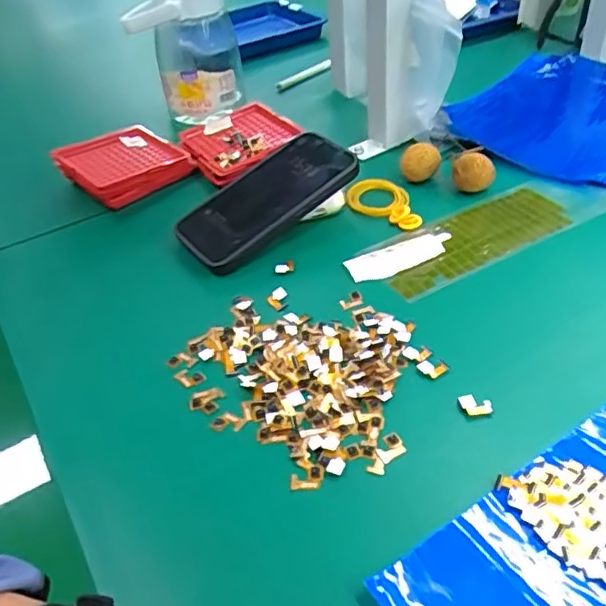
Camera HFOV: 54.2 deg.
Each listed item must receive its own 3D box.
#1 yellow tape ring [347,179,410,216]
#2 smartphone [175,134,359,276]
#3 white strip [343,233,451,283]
[{"bbox_3d":[0.069,-0.097,0.543,0.053,0.014,0.046,12,44,20],"label":"yellow tape ring"},{"bbox_3d":[-0.033,-0.089,0.502,0.157,0.015,0.079,-36,51,-16],"label":"smartphone"},{"bbox_3d":[0.079,-0.039,0.483,0.092,0.004,0.030,-20,43,-15],"label":"white strip"}]

